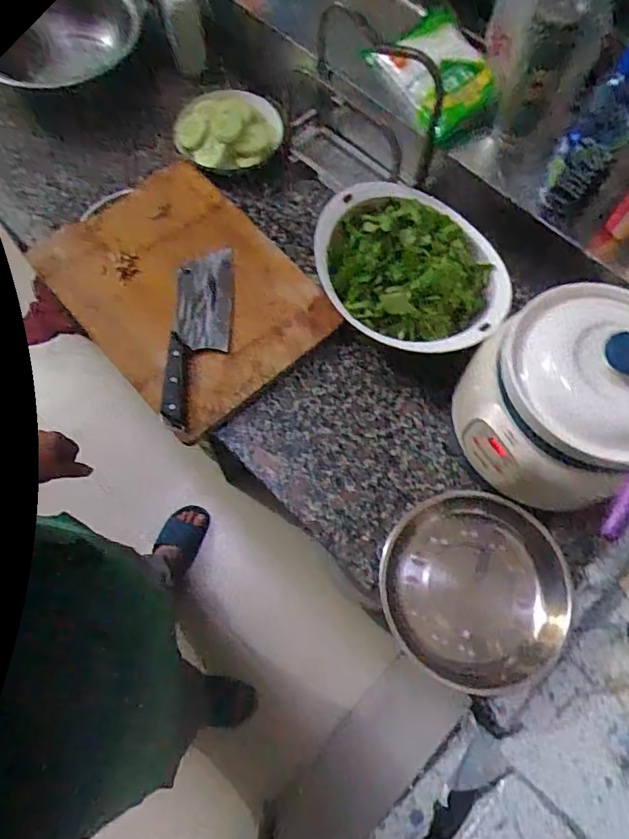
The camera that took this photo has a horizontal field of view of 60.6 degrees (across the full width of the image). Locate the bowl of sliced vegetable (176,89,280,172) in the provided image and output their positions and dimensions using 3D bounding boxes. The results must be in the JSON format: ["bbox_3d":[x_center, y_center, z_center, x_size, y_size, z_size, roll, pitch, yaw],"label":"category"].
[{"bbox_3d":[-0.142,-0.480,0.885,0.167,0.041,0.152,1,70,-2],"label":"bowl of sliced vegetable"}]

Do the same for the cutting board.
[{"bbox_3d":[-0.191,-0.195,0.794,0.296,0.032,0.391,-41,77,-16],"label":"cutting board"}]

